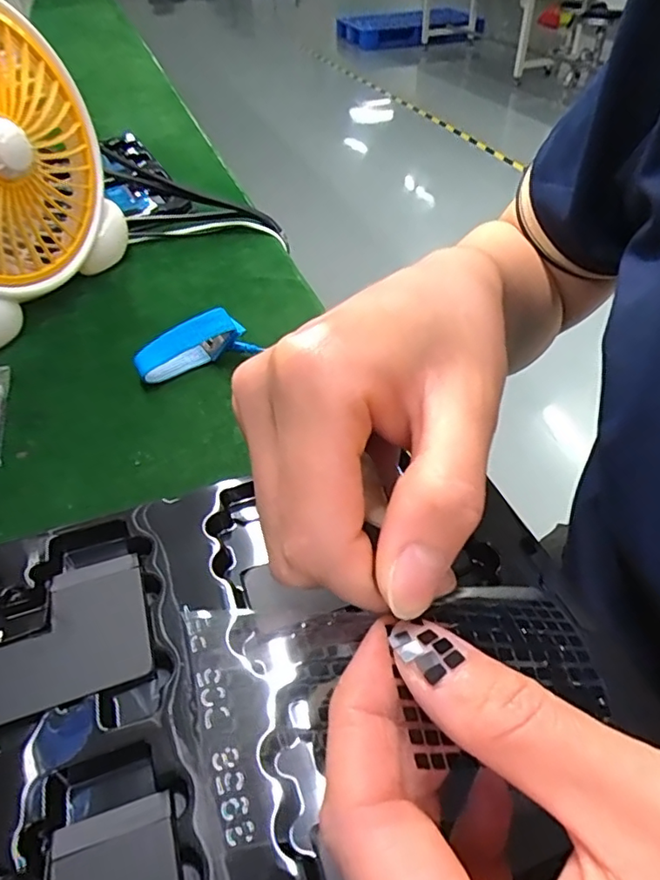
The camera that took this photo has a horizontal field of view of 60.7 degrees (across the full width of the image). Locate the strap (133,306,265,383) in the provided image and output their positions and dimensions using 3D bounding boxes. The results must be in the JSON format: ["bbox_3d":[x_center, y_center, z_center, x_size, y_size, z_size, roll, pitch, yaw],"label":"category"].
[{"bbox_3d":[-0.098,-0.068,0.402,0.081,0.041,0.017,-21,46,-18],"label":"strap"}]

